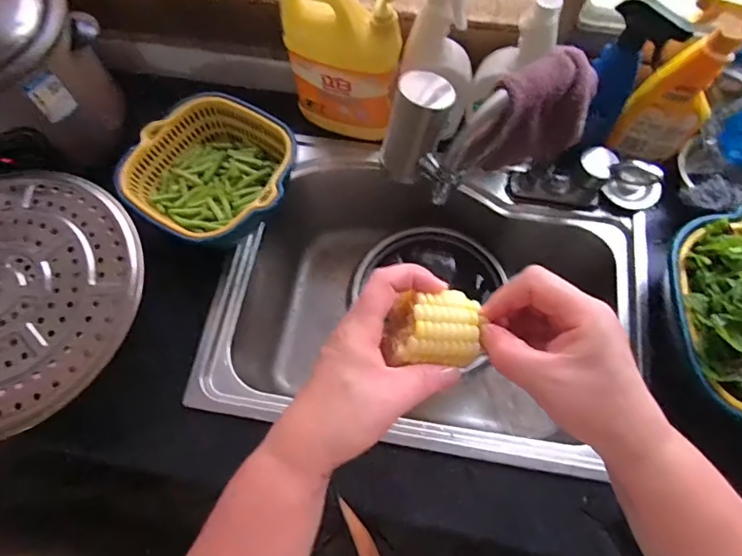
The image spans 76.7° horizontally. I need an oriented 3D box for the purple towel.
[{"bbox_3d":[0.161,-0.157,0.470,0.130,0.118,0.052,-24,70,-8],"label":"purple towel"}]

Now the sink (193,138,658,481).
[{"bbox_3d":[0.087,0.046,0.710,0.562,0.188,0.405,10,69,5],"label":"sink"}]

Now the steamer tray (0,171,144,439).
[{"bbox_3d":[-0.424,0.017,0.534,0.304,0.014,0.305,17,70,7],"label":"steamer tray"}]

